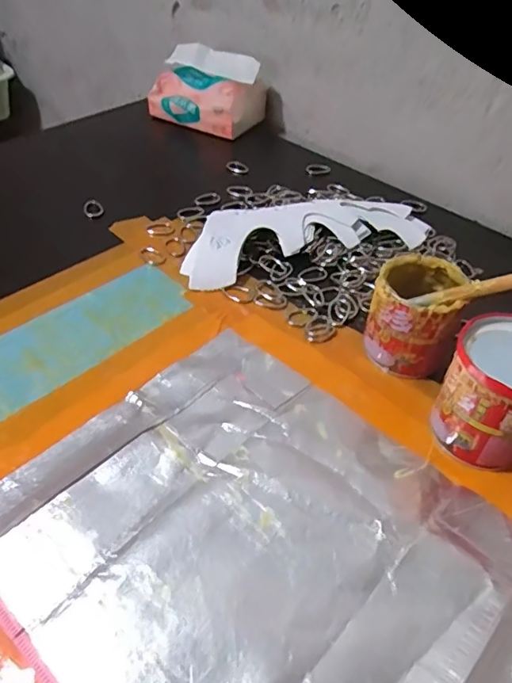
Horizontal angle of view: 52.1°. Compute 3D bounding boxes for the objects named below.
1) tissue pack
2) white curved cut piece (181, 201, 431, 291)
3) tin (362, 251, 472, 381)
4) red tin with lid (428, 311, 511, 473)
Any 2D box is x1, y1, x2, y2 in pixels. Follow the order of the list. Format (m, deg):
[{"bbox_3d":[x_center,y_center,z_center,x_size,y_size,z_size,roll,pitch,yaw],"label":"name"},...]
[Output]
[{"bbox_3d":[-0.064,-0.327,0.675,0.130,0.079,0.087,22,49,18],"label":"tissue pack"},{"bbox_3d":[0.047,-0.101,0.486,0.231,0.016,0.077,-12,63,-14],"label":"white curved cut piece"},{"bbox_3d":[0.117,-0.021,0.392,0.058,0.067,0.068,20,48,16],"label":"tin"},{"bbox_3d":[0.154,0.034,0.335,0.065,0.075,0.068,1,46,-1],"label":"red tin with lid"}]

